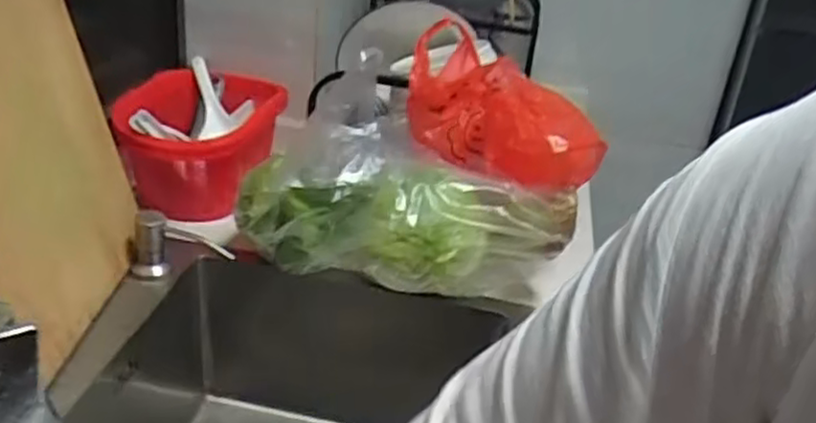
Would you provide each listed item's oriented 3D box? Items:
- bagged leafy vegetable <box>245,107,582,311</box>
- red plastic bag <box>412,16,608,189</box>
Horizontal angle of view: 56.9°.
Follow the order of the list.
[{"bbox_3d":[-0.002,0.001,0.756,0.312,0.144,0.108,9,27,3],"label":"bagged leafy vegetable"},{"bbox_3d":[0.089,-0.101,0.786,0.117,0.101,0.234,-11,33,-31],"label":"red plastic bag"}]

